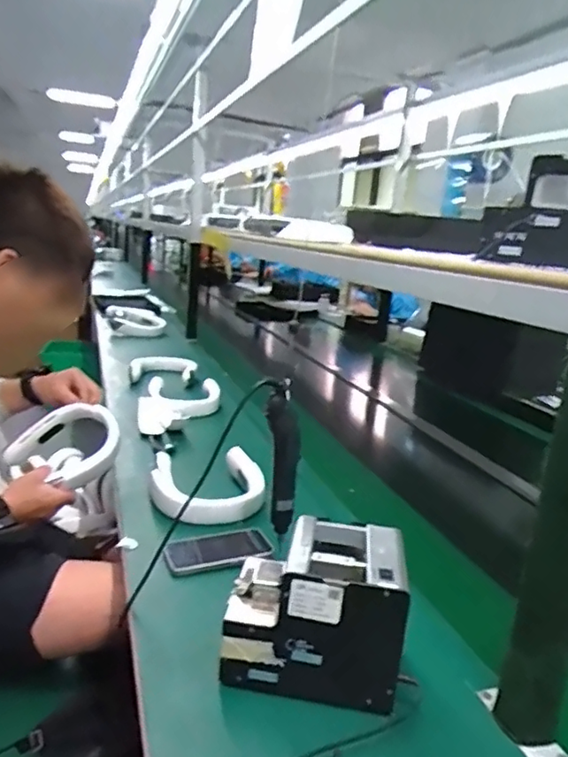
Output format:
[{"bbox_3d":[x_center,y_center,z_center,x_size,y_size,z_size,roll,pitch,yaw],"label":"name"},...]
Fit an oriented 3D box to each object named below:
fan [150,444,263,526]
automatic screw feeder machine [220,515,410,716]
[{"bbox_3d":[-0.129,0.191,1.005,0.197,0.067,0.202,5,14,-1],"label":"fan"},{"bbox_3d":[0.035,0.248,0.633,0.178,0.143,0.124,7,15,7],"label":"automatic screw feeder machine"}]

